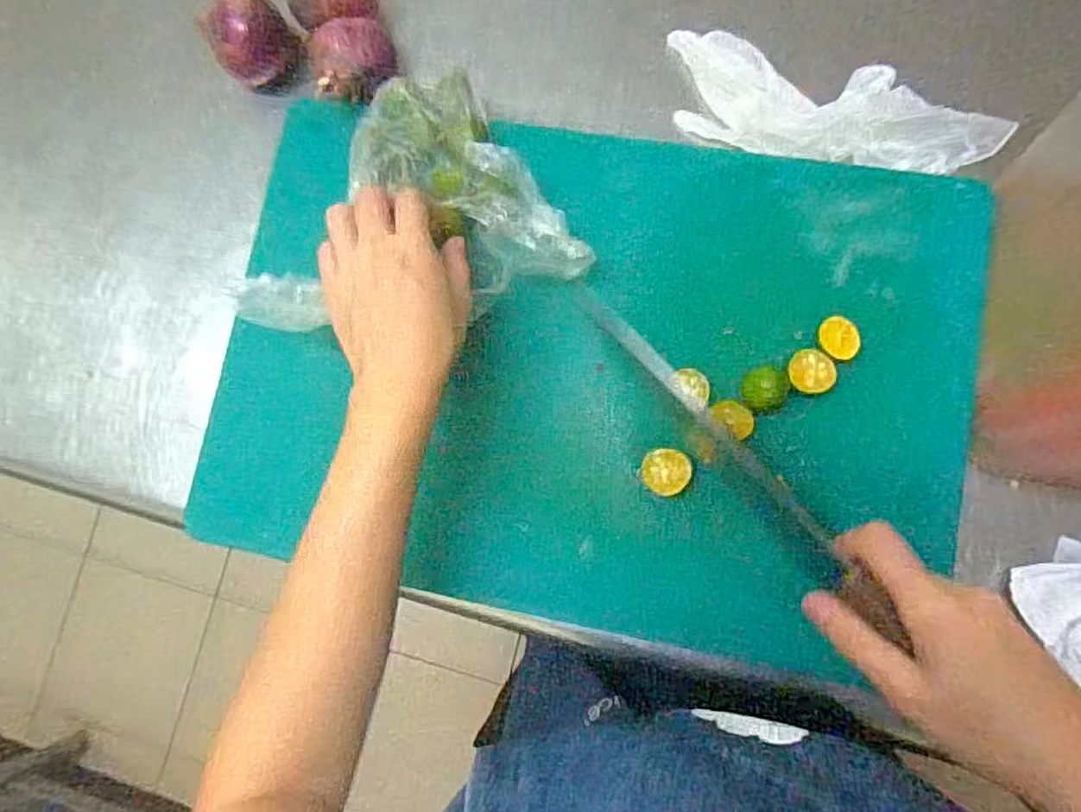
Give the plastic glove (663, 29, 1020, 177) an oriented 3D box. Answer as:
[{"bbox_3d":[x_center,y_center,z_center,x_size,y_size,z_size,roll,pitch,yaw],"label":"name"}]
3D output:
[{"bbox_3d":[0.180,-0.192,0.410,0.194,0.032,0.078,13,84,8],"label":"plastic glove"}]

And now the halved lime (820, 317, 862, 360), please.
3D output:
[{"bbox_3d":[0.171,-0.039,0.377,0.023,0.008,0.025,-1,83,6],"label":"halved lime"}]

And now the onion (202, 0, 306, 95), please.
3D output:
[{"bbox_3d":[-0.193,-0.246,0.446,0.049,0.054,0.050,-1,83,6],"label":"onion"}]

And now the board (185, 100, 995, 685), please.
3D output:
[{"bbox_3d":[0.021,-0.024,0.395,0.440,0.029,0.293,9,84,9],"label":"board"}]

